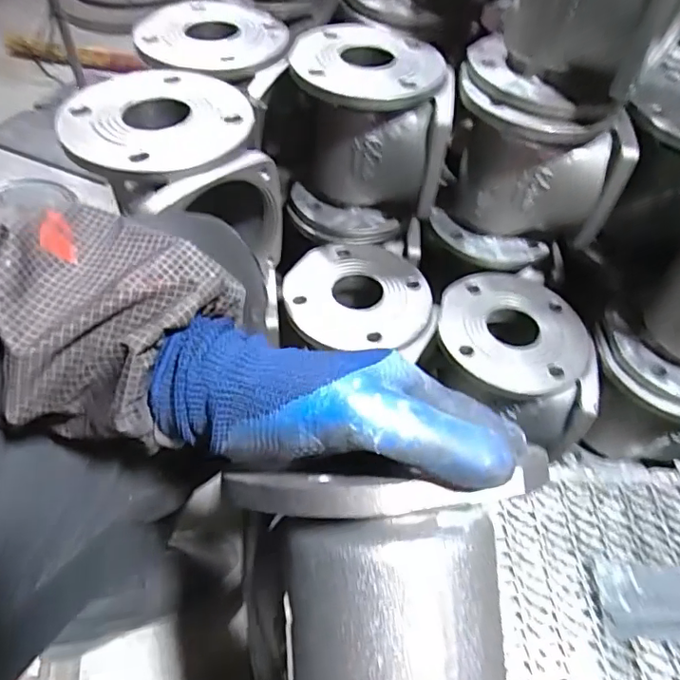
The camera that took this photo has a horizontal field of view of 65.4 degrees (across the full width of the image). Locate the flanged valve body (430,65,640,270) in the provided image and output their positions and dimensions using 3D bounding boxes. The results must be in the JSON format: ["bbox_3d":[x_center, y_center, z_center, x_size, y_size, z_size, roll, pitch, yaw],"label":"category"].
[{"bbox_3d":[0.227,-0.214,0.661,0.188,0.205,0.155,10,52,4],"label":"flanged valve body"}]

